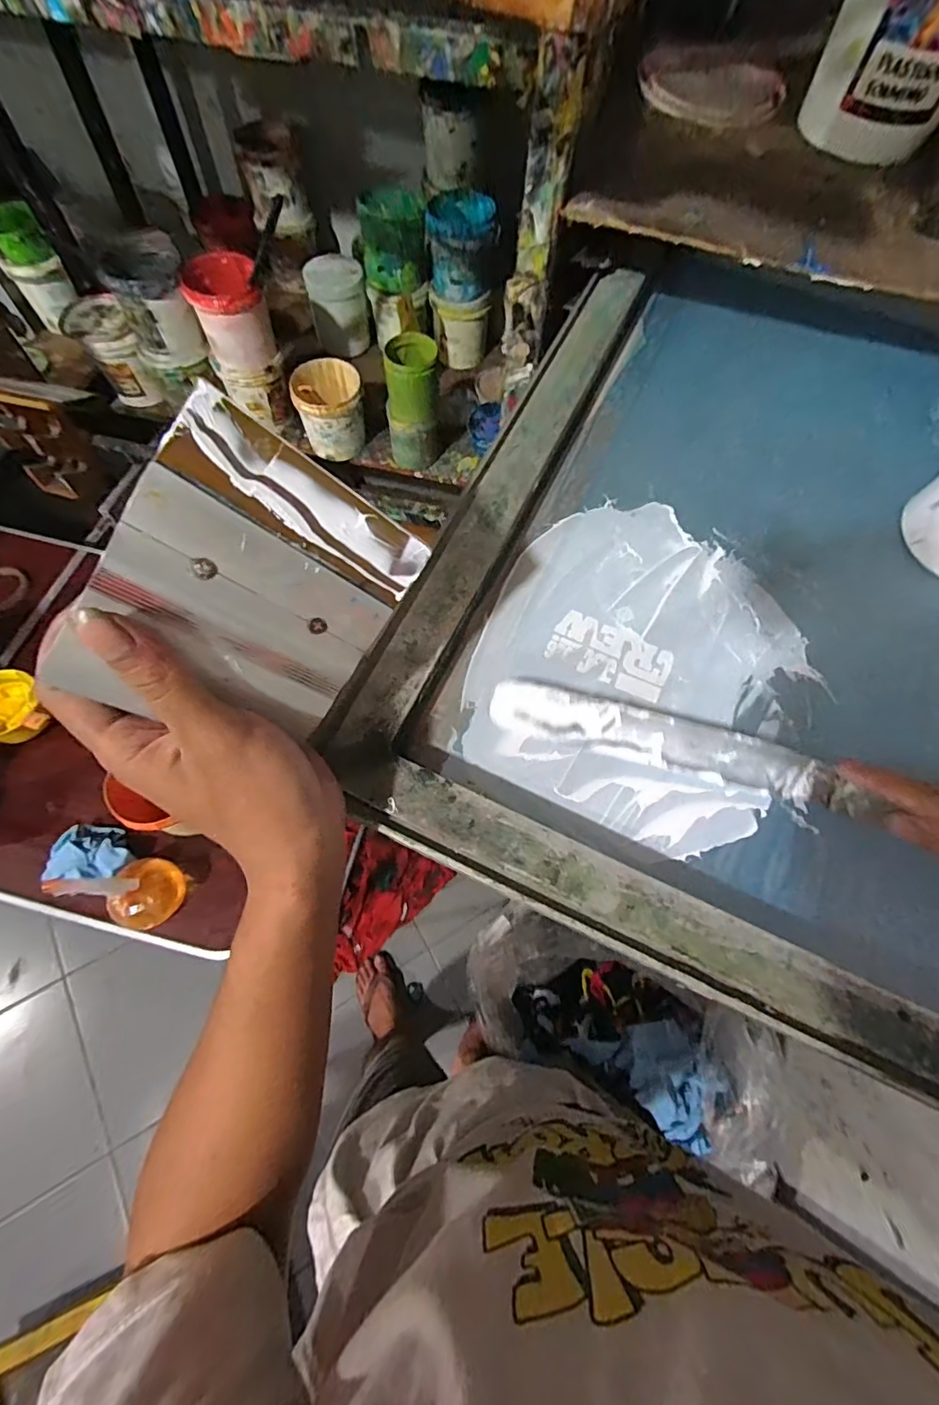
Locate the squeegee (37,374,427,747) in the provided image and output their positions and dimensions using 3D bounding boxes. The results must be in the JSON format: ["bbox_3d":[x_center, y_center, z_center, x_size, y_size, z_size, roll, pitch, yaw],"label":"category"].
[{"bbox_3d":[-0.085,-0.039,0.210,0.115,0.102,0.011,-56,38,8],"label":"squeegee"}]

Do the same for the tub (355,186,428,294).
[{"bbox_3d":[-0.145,-0.873,0.982,0.120,0.098,0.127,-4,64,-6],"label":"tub"}]

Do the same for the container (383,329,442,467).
[{"bbox_3d":[-0.099,-0.524,0.926,0.092,0.207,0.095,0,64,-4],"label":"container"}]

